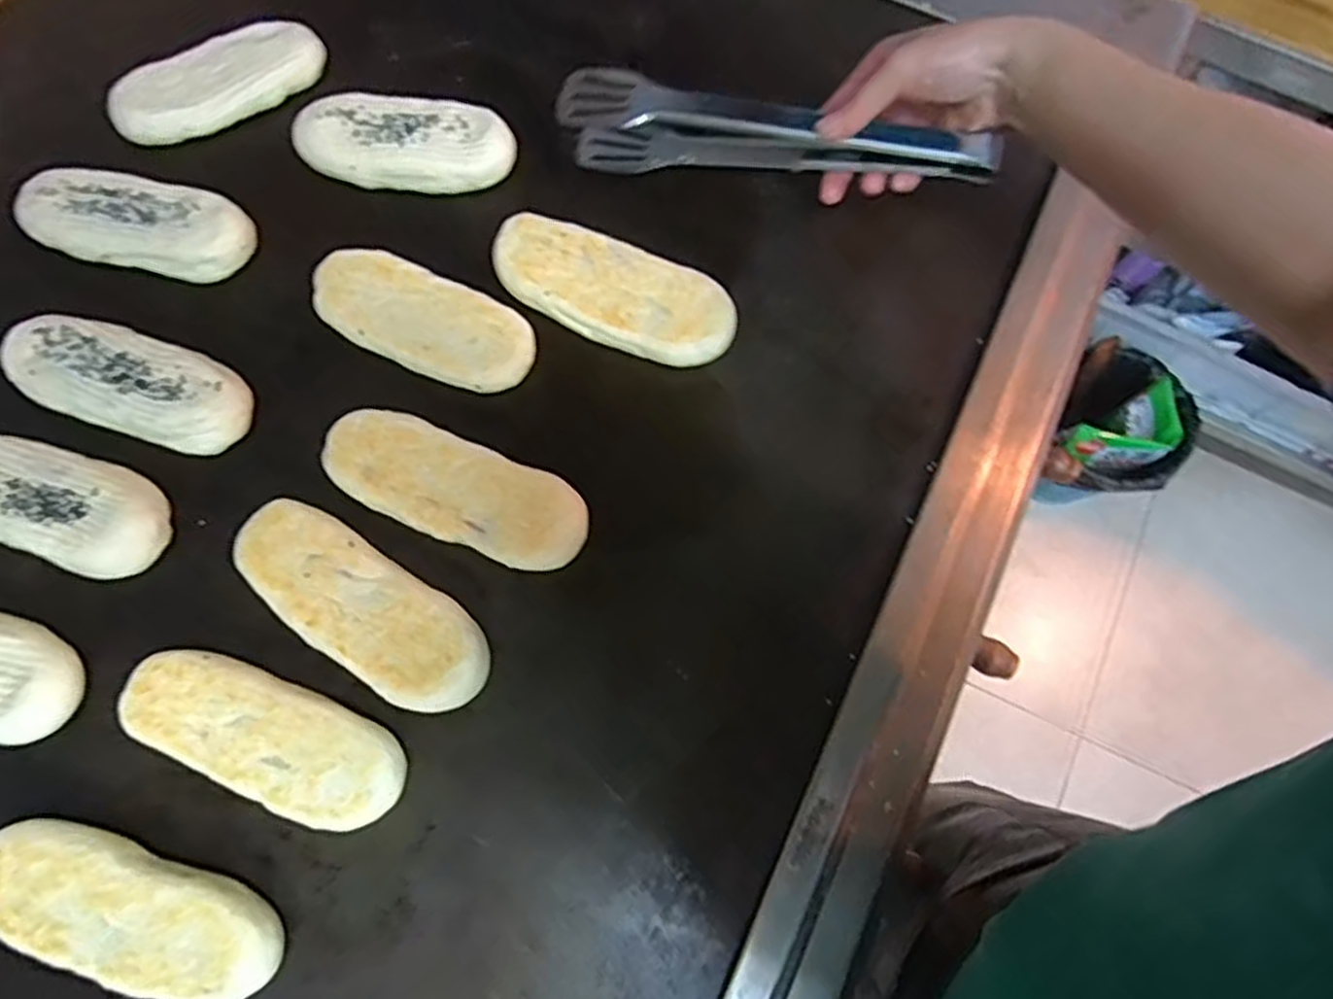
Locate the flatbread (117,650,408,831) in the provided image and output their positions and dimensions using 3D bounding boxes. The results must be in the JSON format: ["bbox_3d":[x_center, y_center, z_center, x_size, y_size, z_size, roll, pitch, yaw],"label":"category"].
[{"bbox_3d":[-0.215,0.129,0.417,0.150,0.024,0.058,21,74,4],"label":"flatbread"}]

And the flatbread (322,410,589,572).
[{"bbox_3d":[-0.124,-0.005,0.457,0.157,0.023,0.057,21,74,4],"label":"flatbread"}]

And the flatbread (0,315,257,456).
[{"bbox_3d":[-0.329,-0.071,0.472,0.146,0.024,0.059,17,74,3],"label":"flatbread"}]

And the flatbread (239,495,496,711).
[{"bbox_3d":[-0.171,0.060,0.435,0.156,0.023,0.060,34,76,8],"label":"flatbread"}]

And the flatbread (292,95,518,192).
[{"bbox_3d":[-0.179,-0.244,0.528,0.147,0.020,0.058,5,74,0],"label":"flatbread"}]

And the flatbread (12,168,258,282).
[{"bbox_3d":[-0.346,-0.180,0.502,0.147,0.021,0.057,13,74,2],"label":"flatbread"}]

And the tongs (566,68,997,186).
[{"bbox_3d":[0.068,-0.235,0.501,0.278,0.061,0.036,13,74,12],"label":"tongs"}]

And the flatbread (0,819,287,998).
[{"bbox_3d":[-0.272,0.210,0.390,0.157,0.024,0.058,19,74,4],"label":"flatbread"}]

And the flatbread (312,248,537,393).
[{"bbox_3d":[-0.155,-0.115,0.493,0.145,0.021,0.060,22,75,5],"label":"flatbread"}]

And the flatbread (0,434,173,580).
[{"bbox_3d":[-0.365,-0.002,0.447,0.145,0.014,0.061,21,74,4],"label":"flatbread"}]

